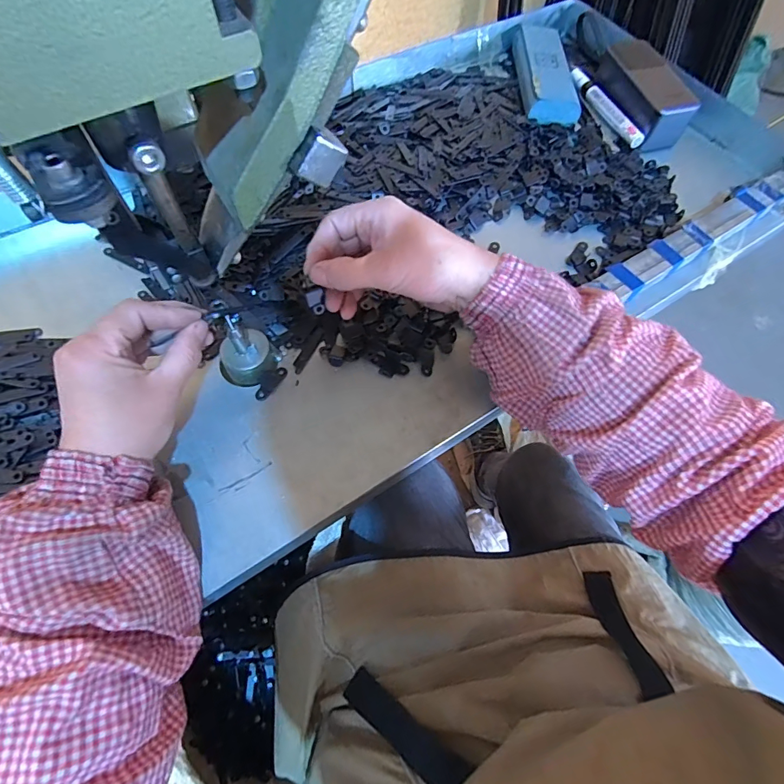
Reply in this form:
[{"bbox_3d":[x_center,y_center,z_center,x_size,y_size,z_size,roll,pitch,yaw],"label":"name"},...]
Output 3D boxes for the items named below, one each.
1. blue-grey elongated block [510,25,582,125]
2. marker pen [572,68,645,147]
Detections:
[{"bbox_3d":[0.186,-0.393,0.522,0.059,0.022,0.163,-1,65,-4],"label":"blue-grey elongated block"},{"bbox_3d":[0.256,-0.346,0.516,0.017,0.015,0.140,-19,68,-12],"label":"marker pen"}]

